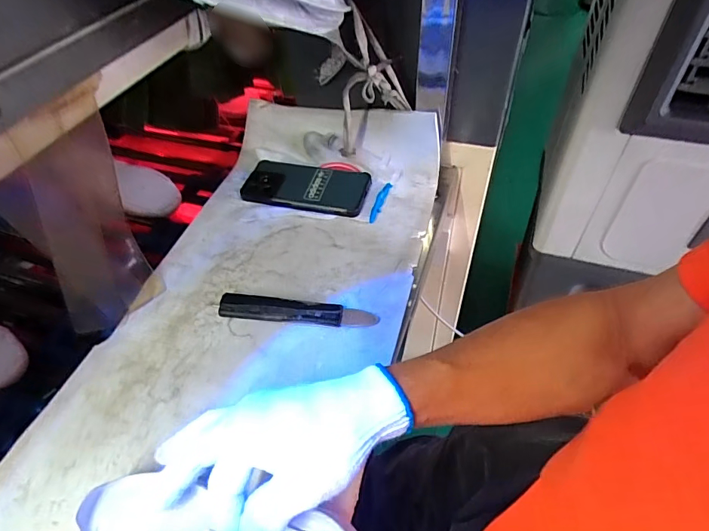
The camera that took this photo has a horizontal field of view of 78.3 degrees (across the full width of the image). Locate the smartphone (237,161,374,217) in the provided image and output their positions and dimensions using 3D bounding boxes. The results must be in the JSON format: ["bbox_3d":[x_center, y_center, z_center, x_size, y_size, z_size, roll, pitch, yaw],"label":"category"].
[{"bbox_3d":[-0.064,-0.106,0.584,0.162,0.015,0.082,11,52,10],"label":"smartphone"}]

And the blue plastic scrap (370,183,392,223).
[{"bbox_3d":[0.032,-0.083,0.566,0.010,0.012,0.070,16,52,17],"label":"blue plastic scrap"}]

